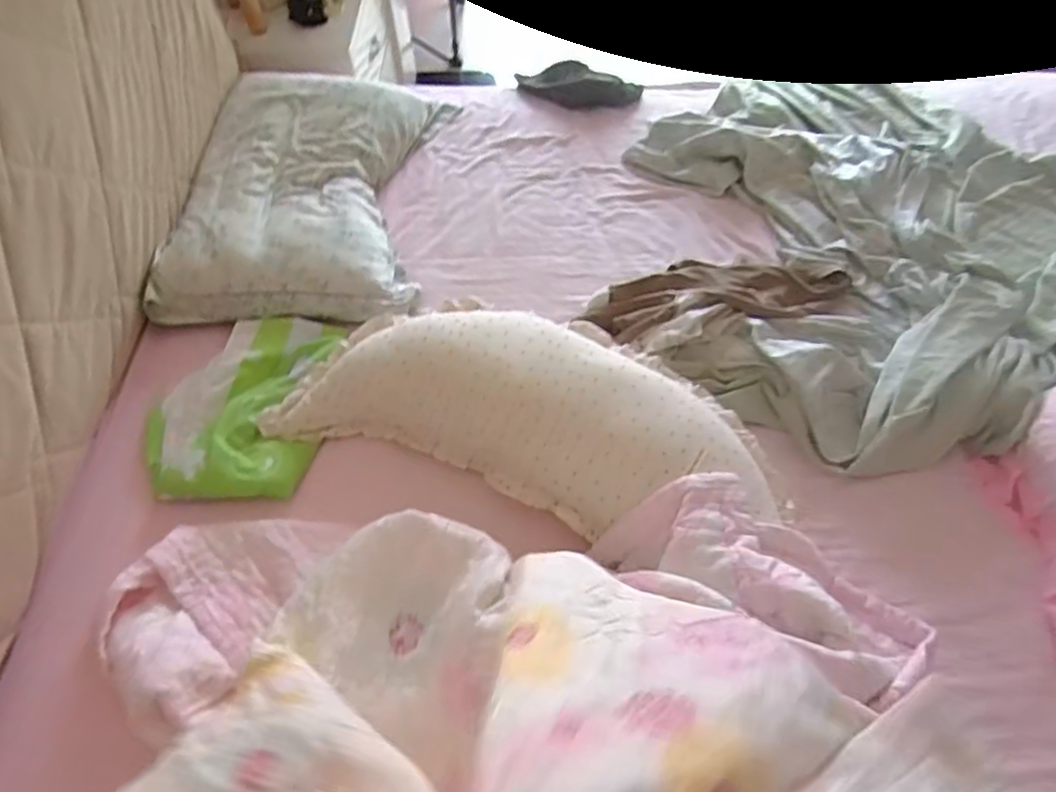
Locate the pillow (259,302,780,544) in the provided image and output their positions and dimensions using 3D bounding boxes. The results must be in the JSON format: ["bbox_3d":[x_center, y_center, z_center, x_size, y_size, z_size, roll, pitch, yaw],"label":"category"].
[{"bbox_3d":[-0.009,0.010,0.998,0.715,0.141,0.289,14,56,11],"label":"pillow"}]

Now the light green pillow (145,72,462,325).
[{"bbox_3d":[-0.412,-0.406,1.346,0.428,0.089,0.646,1,55,3],"label":"light green pillow"}]

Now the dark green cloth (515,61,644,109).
[{"bbox_3d":[0.112,-0.715,1.596,0.294,0.054,0.123,8,55,7],"label":"dark green cloth"}]

